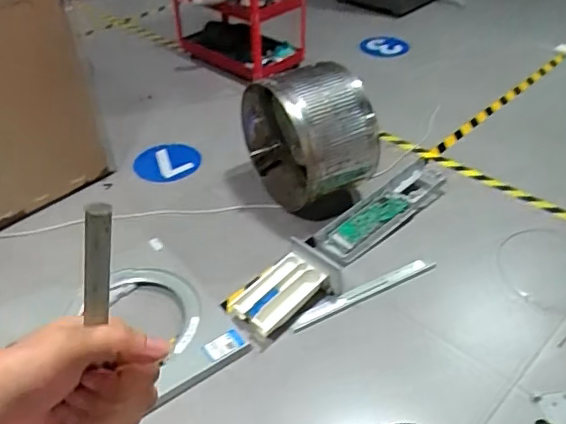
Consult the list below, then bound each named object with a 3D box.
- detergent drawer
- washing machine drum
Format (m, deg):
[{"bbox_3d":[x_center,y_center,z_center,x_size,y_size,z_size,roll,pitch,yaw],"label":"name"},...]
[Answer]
[{"bbox_3d":[-0.008,0.234,1.719,0.340,0.083,0.219,-29,46,-28],"label":"detergent drawer"},{"bbox_3d":[0.092,-0.267,1.933,0.315,0.419,0.405,-27,46,-26],"label":"washing machine drum"}]

